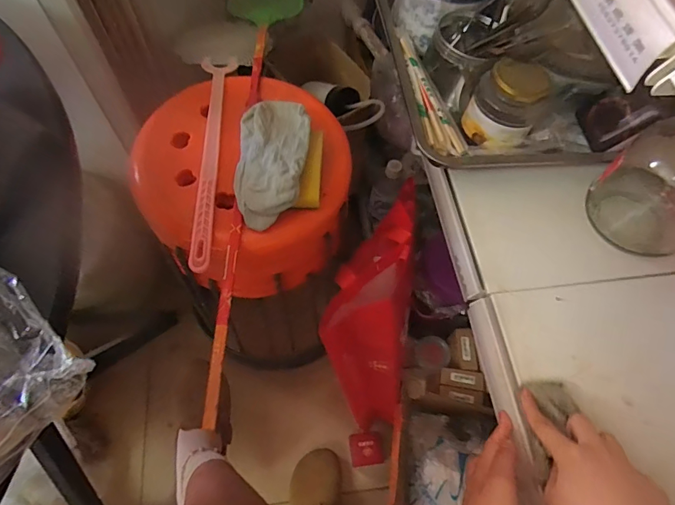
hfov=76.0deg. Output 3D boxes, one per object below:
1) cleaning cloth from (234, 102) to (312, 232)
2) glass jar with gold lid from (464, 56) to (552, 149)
[{"bbox_3d":[-0.077,-0.106,0.511,0.084,0.050,0.158,2,63,-1],"label":"cleaning cloth"},{"bbox_3d":[0.212,-0.188,0.543,0.080,0.077,0.085,1,63,-1],"label":"glass jar with gold lid"}]

